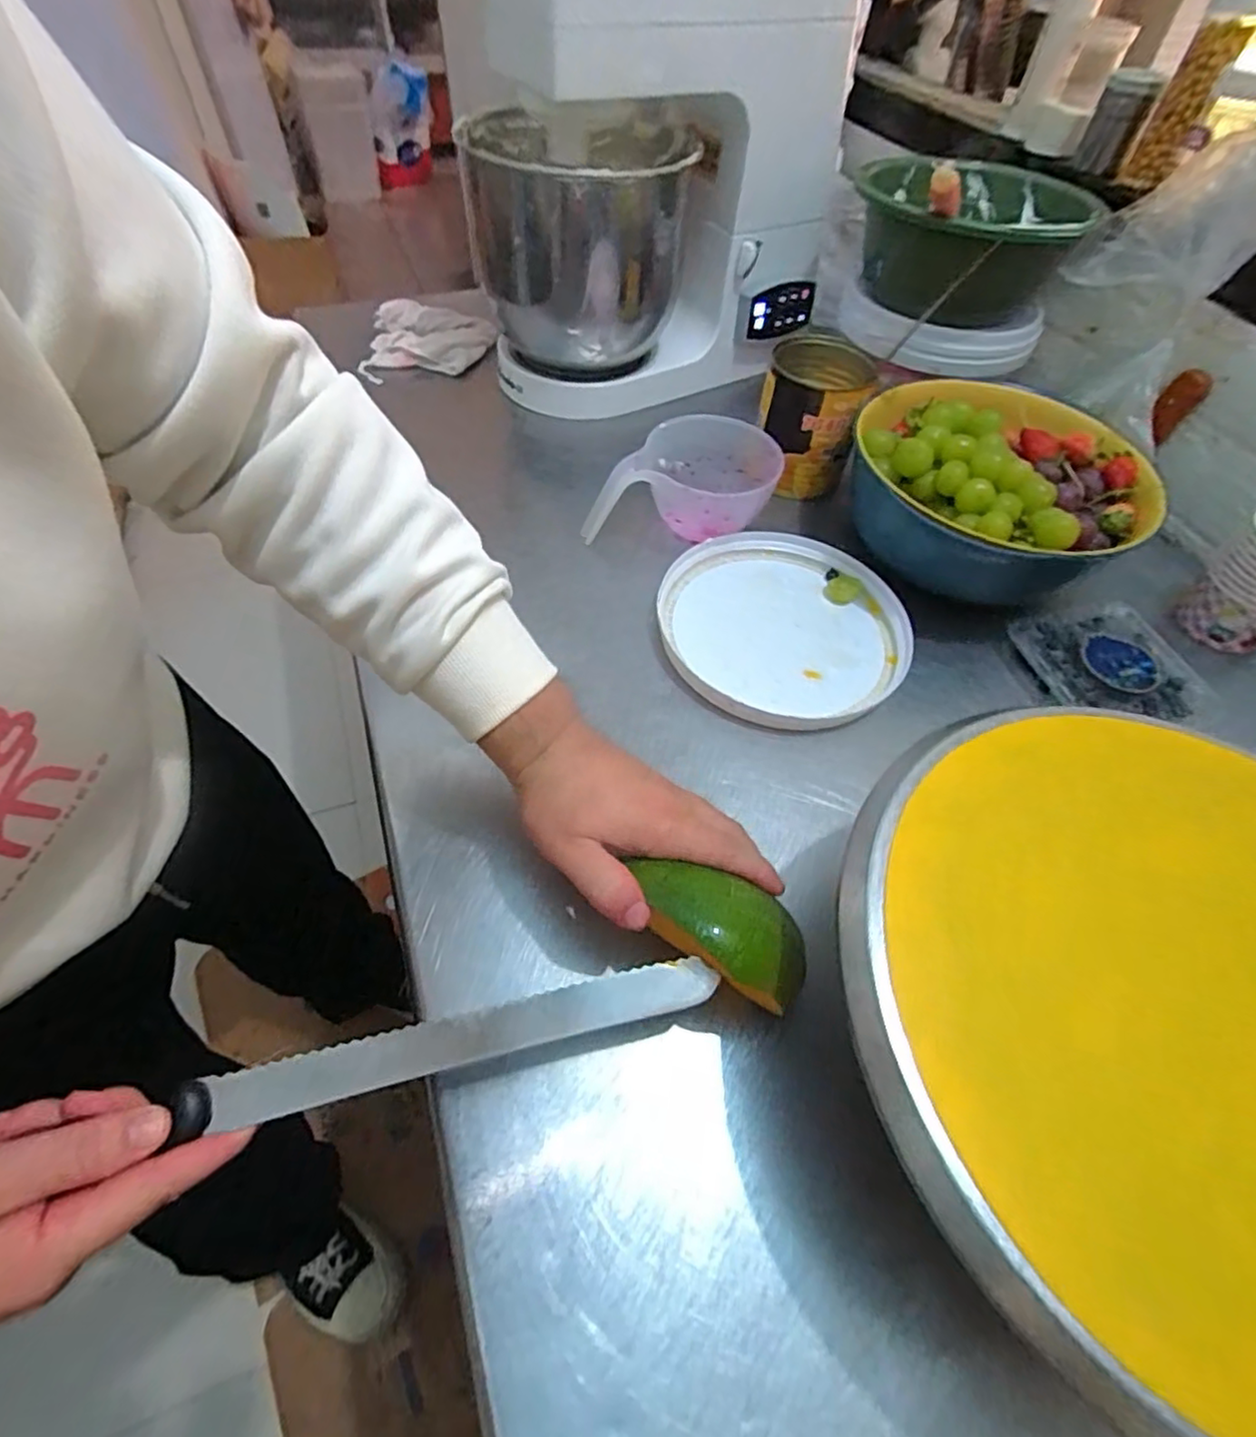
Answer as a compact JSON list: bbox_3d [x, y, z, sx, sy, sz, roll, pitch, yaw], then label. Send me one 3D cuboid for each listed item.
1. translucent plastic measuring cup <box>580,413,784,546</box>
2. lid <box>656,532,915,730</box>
[{"bbox_3d":[0.052,-0.216,0.592,0.160,0.070,0.120,10,55,4],"label":"translucent plastic measuring cup"},{"bbox_3d":[0.130,-0.081,0.530,0.198,0.022,0.200,1,54,-1],"label":"lid"}]

